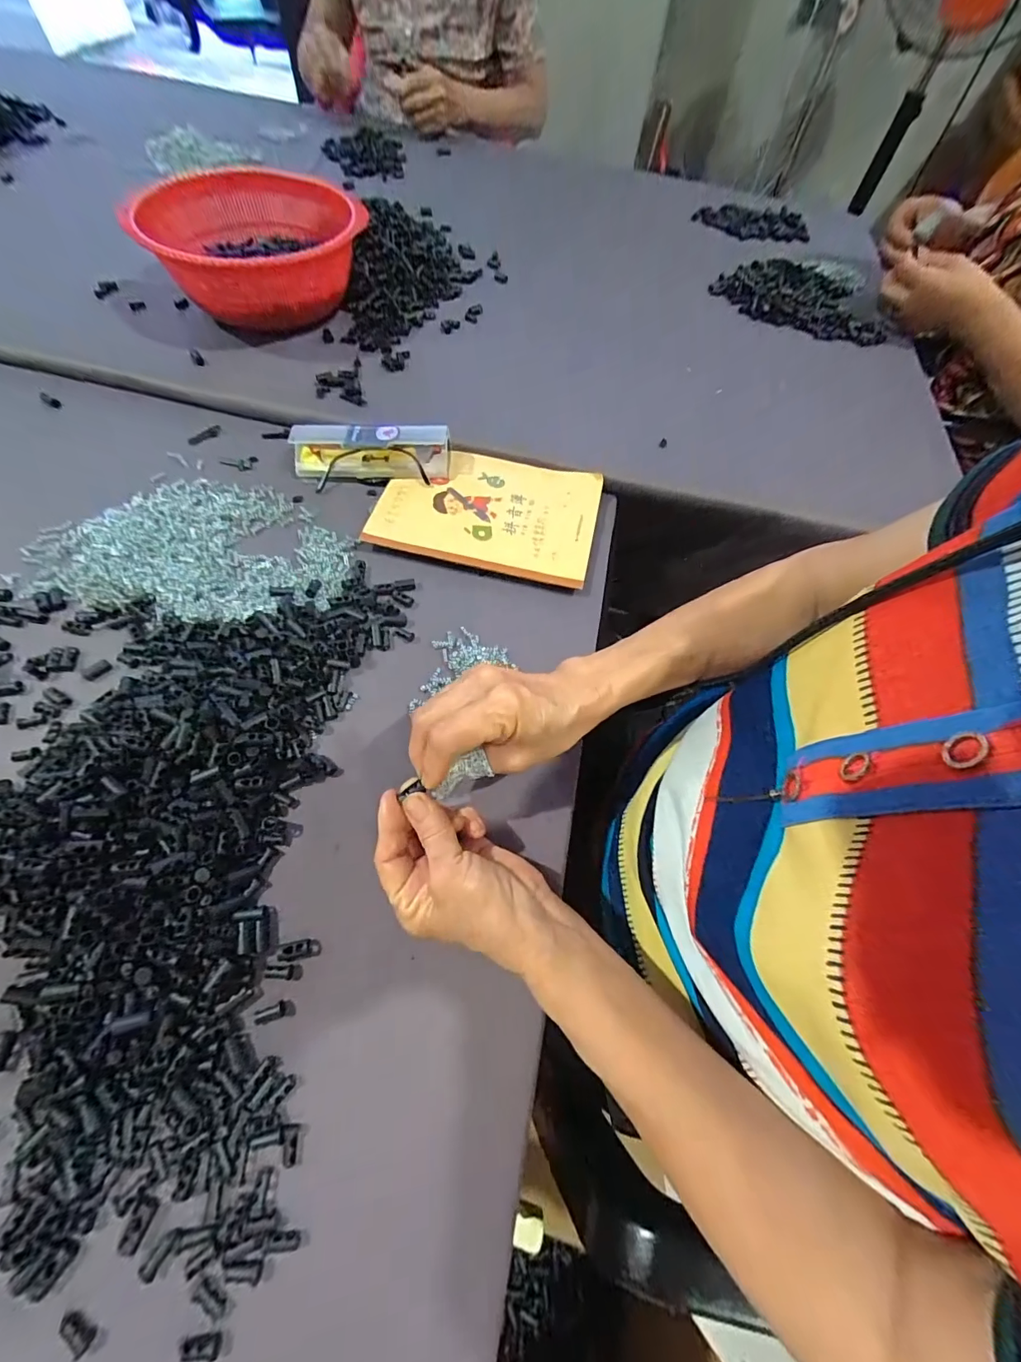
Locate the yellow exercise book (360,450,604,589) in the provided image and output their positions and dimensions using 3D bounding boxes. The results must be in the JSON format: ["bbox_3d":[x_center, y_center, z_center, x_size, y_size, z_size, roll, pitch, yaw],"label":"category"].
[{"bbox_3d":[-0.020,-0.168,0.460,0.204,0.012,0.145,11,62,2],"label":"yellow exercise book"}]

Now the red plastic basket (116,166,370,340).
[{"bbox_3d":[-0.278,-0.477,0.529,0.228,0.082,0.220,-14,65,-12],"label":"red plastic basket"}]

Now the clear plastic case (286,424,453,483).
[{"bbox_3d":[-0.138,-0.226,0.463,0.153,0.036,0.047,1,63,-3],"label":"clear plastic case"}]

